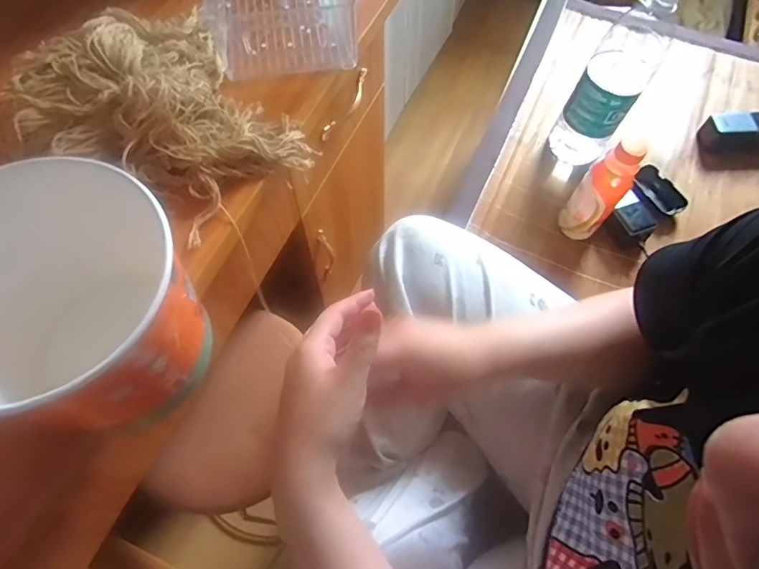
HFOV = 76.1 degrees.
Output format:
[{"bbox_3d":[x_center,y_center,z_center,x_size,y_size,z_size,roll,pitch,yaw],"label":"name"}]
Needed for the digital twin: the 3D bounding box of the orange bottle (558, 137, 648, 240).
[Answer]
[{"bbox_3d":[0.343,-0.145,0.759,0.066,0.195,0.054,30,67,15],"label":"orange bottle"}]

